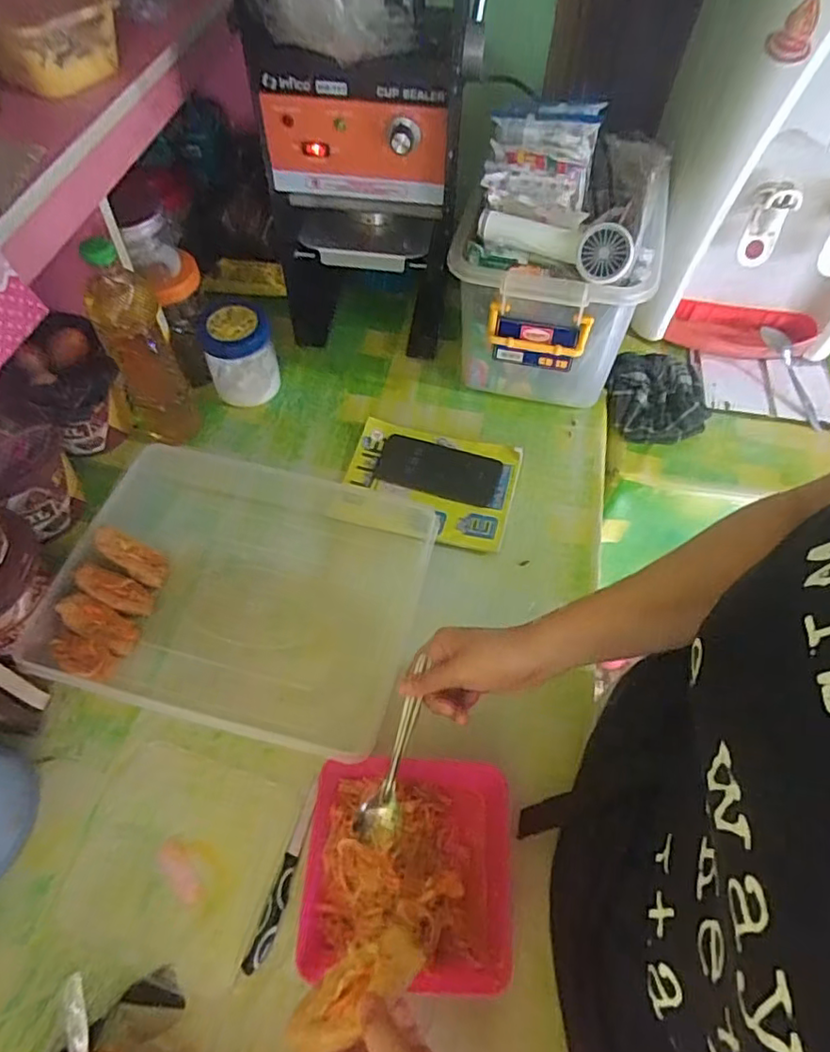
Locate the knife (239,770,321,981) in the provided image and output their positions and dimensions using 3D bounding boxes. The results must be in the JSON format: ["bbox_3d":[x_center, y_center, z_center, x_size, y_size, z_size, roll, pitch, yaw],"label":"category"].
[{"bbox_3d":[-0.110,0.300,0.527,0.018,0.006,0.152,16,58,9],"label":"knife"}]

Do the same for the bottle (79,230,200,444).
[{"bbox_3d":[-0.317,-0.204,0.690,0.072,0.253,0.061,-27,61,-18],"label":"bottle"}]

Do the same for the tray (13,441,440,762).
[{"bbox_3d":[-0.190,0.060,0.646,0.367,0.056,0.303,15,58,8],"label":"tray"}]

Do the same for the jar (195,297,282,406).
[{"bbox_3d":[-0.232,-0.234,0.803,0.090,0.110,0.089,-10,57,-8],"label":"jar"}]

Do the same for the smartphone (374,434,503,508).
[{"bbox_3d":[0.028,-0.074,0.764,0.154,0.007,0.078,17,58,9],"label":"smartphone"}]

